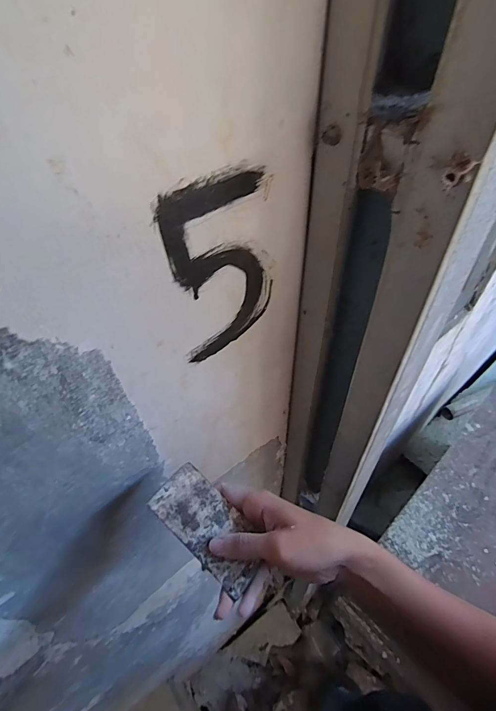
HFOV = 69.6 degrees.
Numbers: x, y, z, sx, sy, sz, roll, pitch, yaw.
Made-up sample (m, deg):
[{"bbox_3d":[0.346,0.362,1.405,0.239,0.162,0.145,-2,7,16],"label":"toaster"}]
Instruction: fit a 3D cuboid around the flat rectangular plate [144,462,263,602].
[{"bbox_3d":[-0.032,0.143,0.299,0.100,0.004,0.048,45,56,9],"label":"flat rectangular plate"}]

